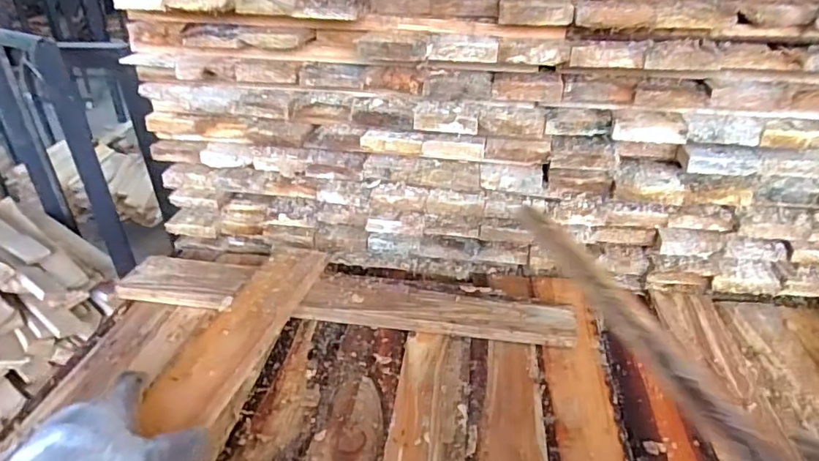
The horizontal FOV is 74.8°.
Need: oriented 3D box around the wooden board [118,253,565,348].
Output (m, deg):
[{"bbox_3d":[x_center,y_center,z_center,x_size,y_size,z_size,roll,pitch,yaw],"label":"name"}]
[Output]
[{"bbox_3d":[-0.086,0.081,0.642,0.544,0.019,0.081,6,39,11],"label":"wooden board"}]

